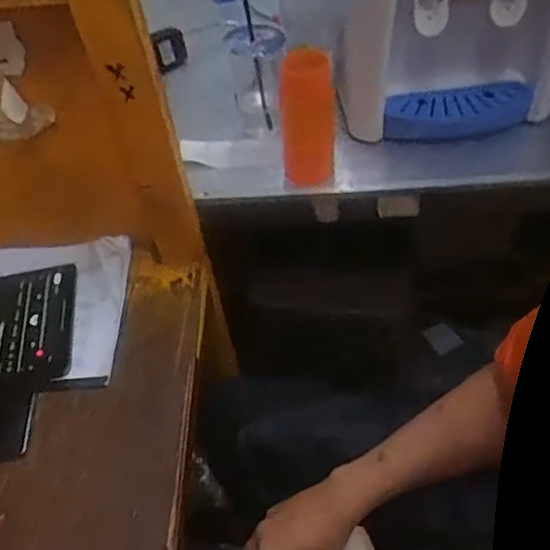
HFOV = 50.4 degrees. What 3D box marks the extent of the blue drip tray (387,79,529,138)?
[{"bbox_3d":[0.262,-0.235,0.848,0.208,0.058,0.056,-6,48,1],"label":"blue drip tray"}]

